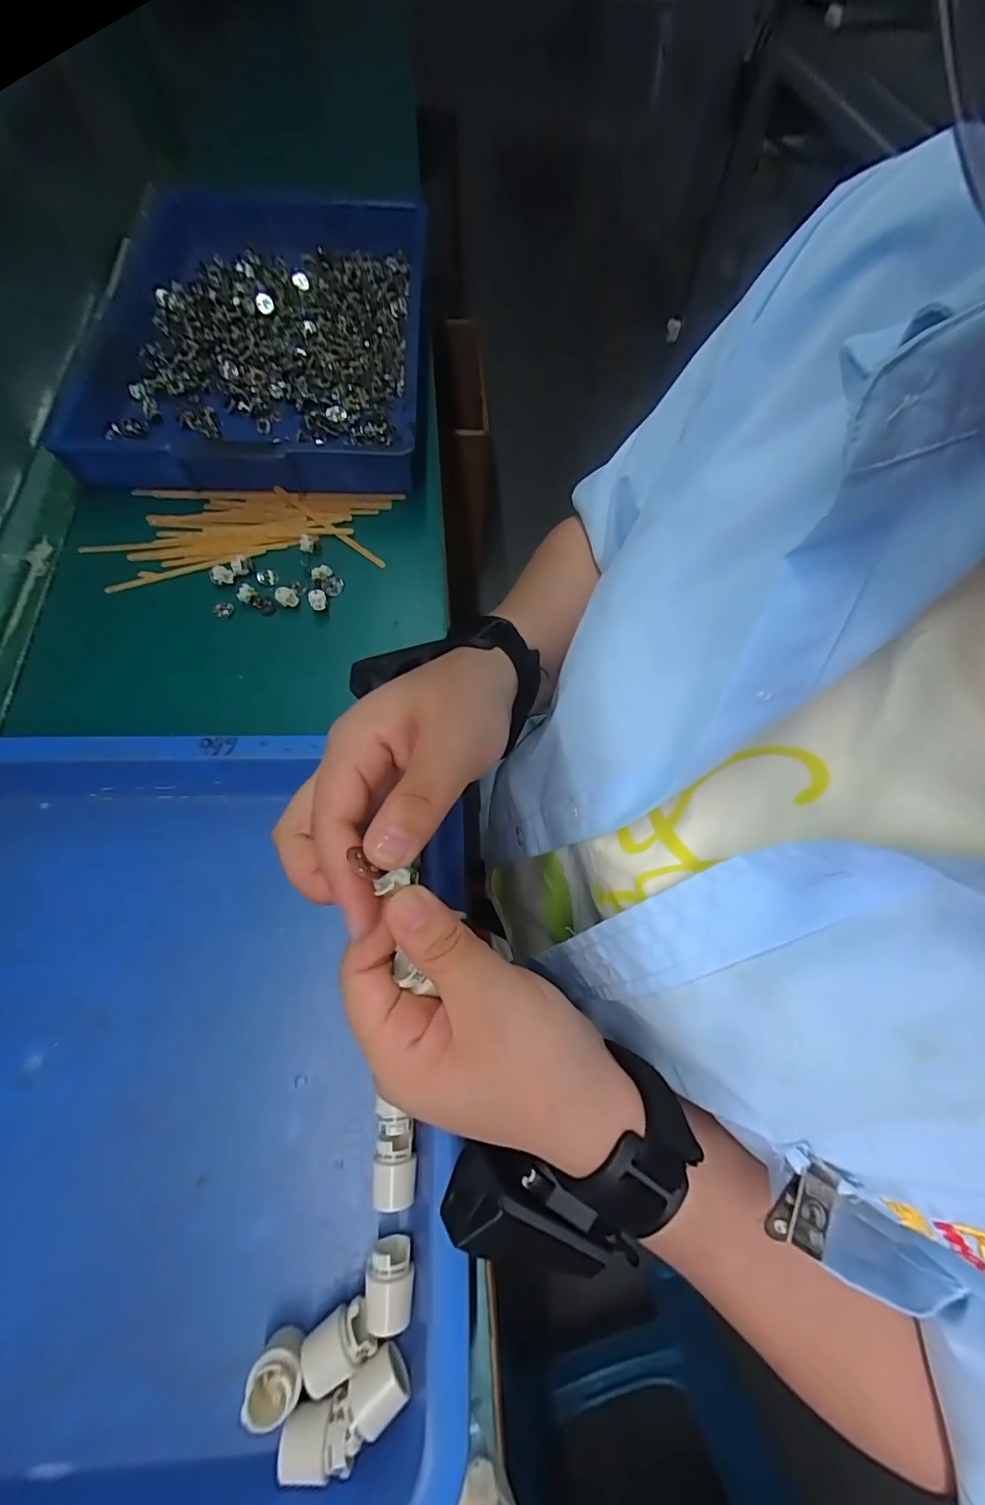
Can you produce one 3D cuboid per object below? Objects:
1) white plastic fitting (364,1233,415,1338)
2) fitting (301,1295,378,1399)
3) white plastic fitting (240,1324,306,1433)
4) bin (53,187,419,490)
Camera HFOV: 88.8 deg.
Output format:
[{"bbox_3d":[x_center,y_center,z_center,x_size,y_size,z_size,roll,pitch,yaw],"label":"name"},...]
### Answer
[{"bbox_3d":[-0.046,0.239,0.226,0.020,0.022,0.029,1,66,-2],"label":"white plastic fitting"},{"bbox_3d":[-0.066,0.256,0.219,0.028,0.019,0.019,-29,70,-14],"label":"fitting"},{"bbox_3d":[-0.089,0.261,0.211,0.021,0.027,0.020,1,66,-2],"label":"white plastic fitting"},{"bbox_3d":[-0.218,-0.429,0.499,0.298,0.048,0.461,-2,66,-3],"label":"bin"}]

